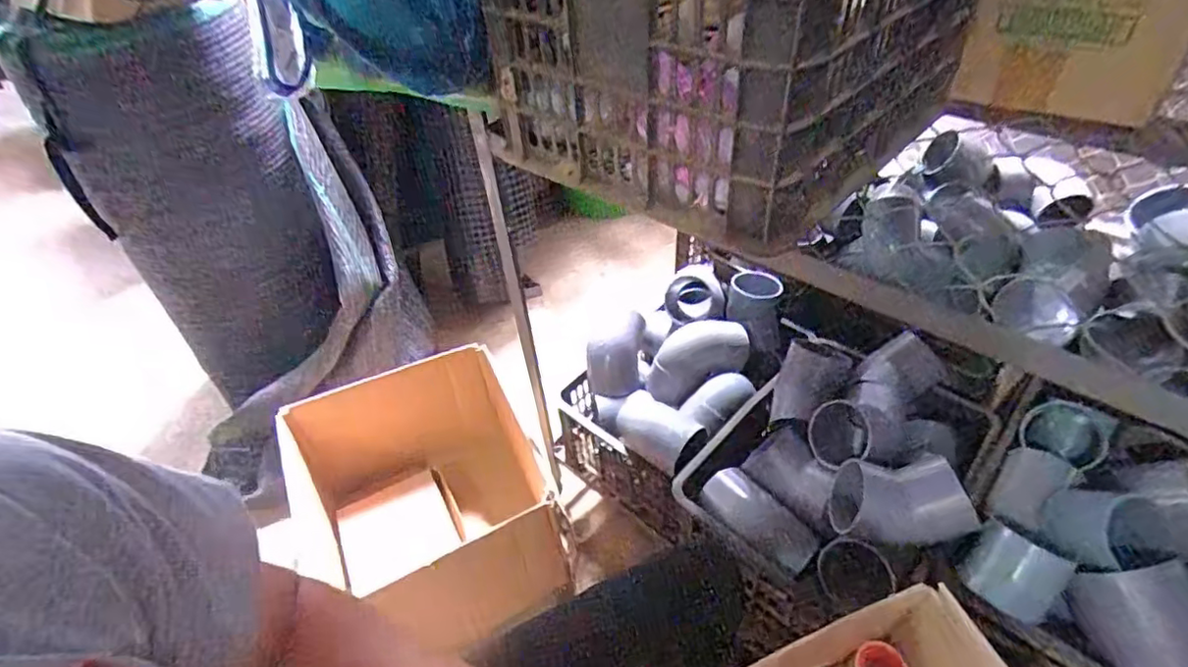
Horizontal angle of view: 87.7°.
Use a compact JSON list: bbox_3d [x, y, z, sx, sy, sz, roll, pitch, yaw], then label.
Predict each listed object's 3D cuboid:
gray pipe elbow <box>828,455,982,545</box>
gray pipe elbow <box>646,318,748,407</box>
[{"bbox_3d":[0.394,0.217,0.797,0.156,0.104,0.088,9,45,13],"label":"gray pipe elbow"},{"bbox_3d":[0.186,0.051,1.126,0.175,0.128,0.074,-8,44,-4],"label":"gray pipe elbow"}]

